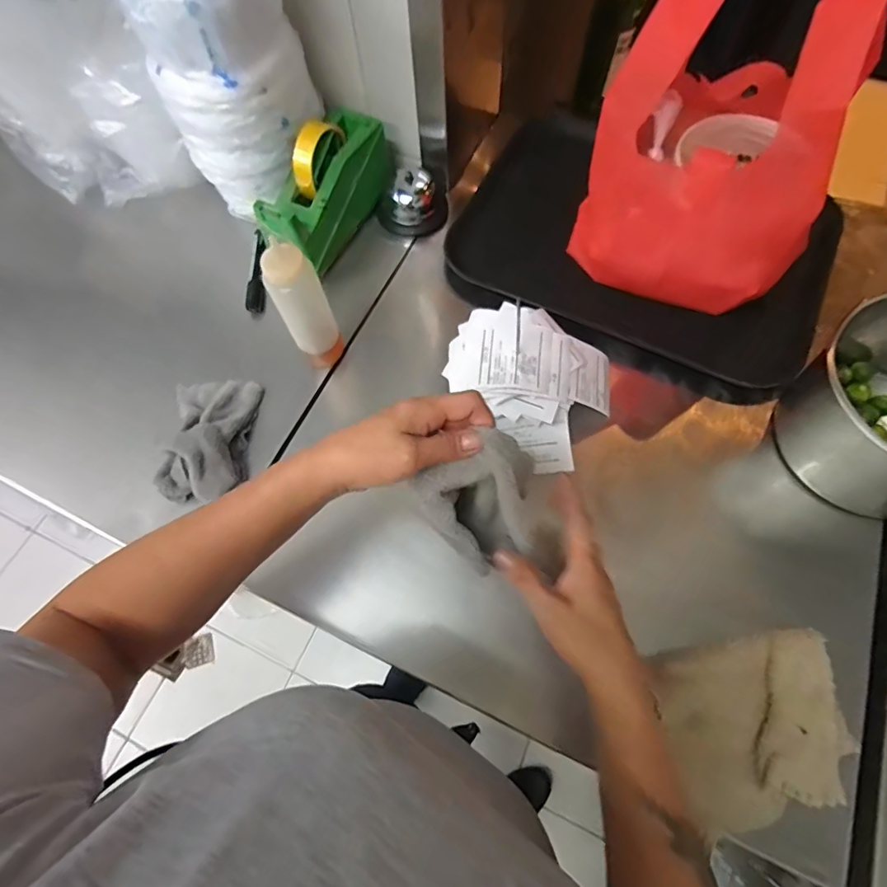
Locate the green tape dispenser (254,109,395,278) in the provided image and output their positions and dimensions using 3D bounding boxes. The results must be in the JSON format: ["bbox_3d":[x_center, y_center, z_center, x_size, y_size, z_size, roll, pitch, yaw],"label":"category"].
[{"bbox_3d":[-0.153,-0.328,0.614,0.098,0.112,0.201,23,69,12],"label":"green tape dispenser"}]

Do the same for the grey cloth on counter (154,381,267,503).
[{"bbox_3d":[-0.261,-0.014,0.528,0.101,0.041,0.149,-7,66,0],"label":"grey cloth on counter"}]

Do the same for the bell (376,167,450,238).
[{"bbox_3d":[-0.042,-0.327,0.654,0.086,0.061,0.081,-1,66,2],"label":"bell"}]

